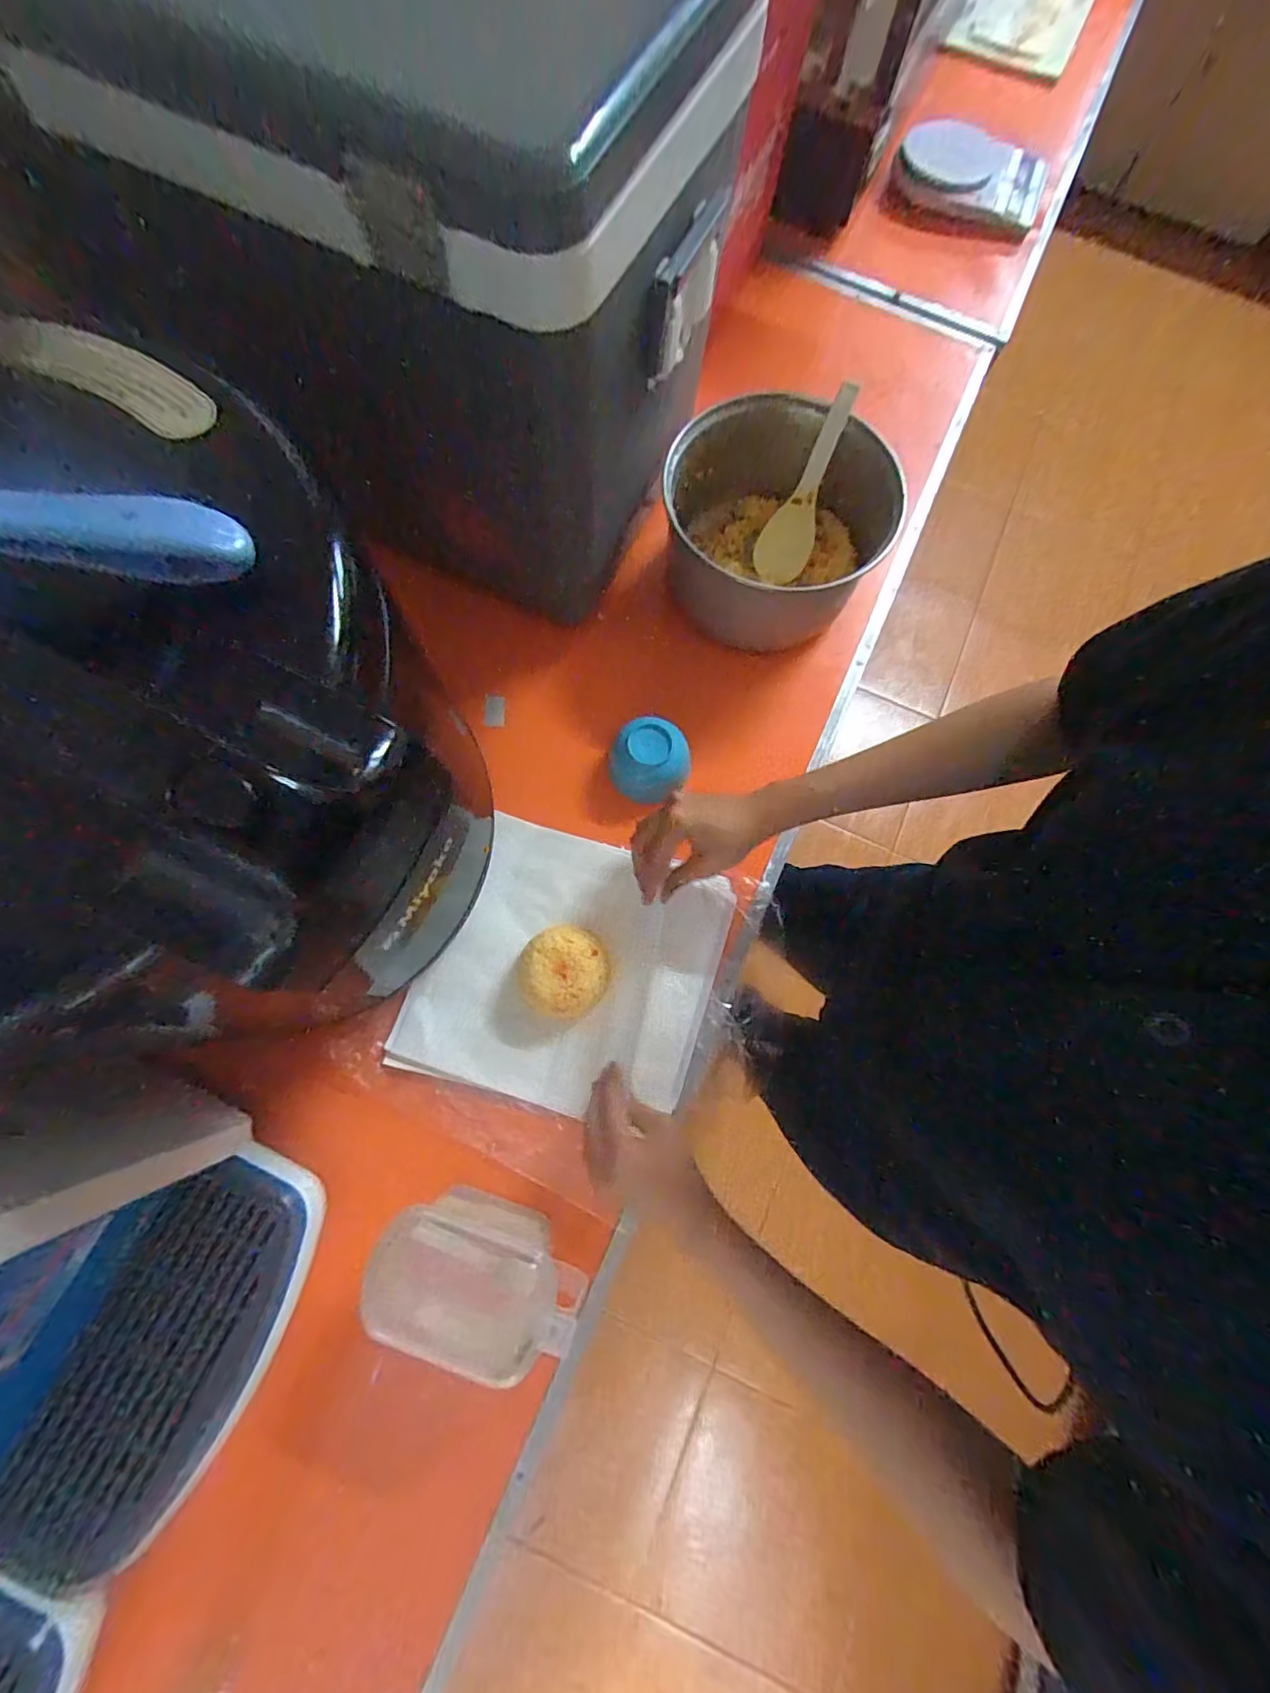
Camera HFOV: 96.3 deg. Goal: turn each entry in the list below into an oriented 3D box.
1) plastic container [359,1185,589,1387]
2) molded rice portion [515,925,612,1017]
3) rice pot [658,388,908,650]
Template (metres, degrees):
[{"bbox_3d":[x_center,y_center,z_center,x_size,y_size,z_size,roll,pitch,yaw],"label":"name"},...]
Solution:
[{"bbox_3d":[-0.117,0.333,0.445,0.153,0.107,0.076,20,76,4],"label":"plastic container"},{"bbox_3d":[-0.066,0.117,0.537,0.082,0.040,0.080,0,76,-1],"label":"molded rice portion"},{"bbox_3d":[0.146,-0.351,0.618,0.216,0.126,0.212,1,76,-3],"label":"rice pot"}]

